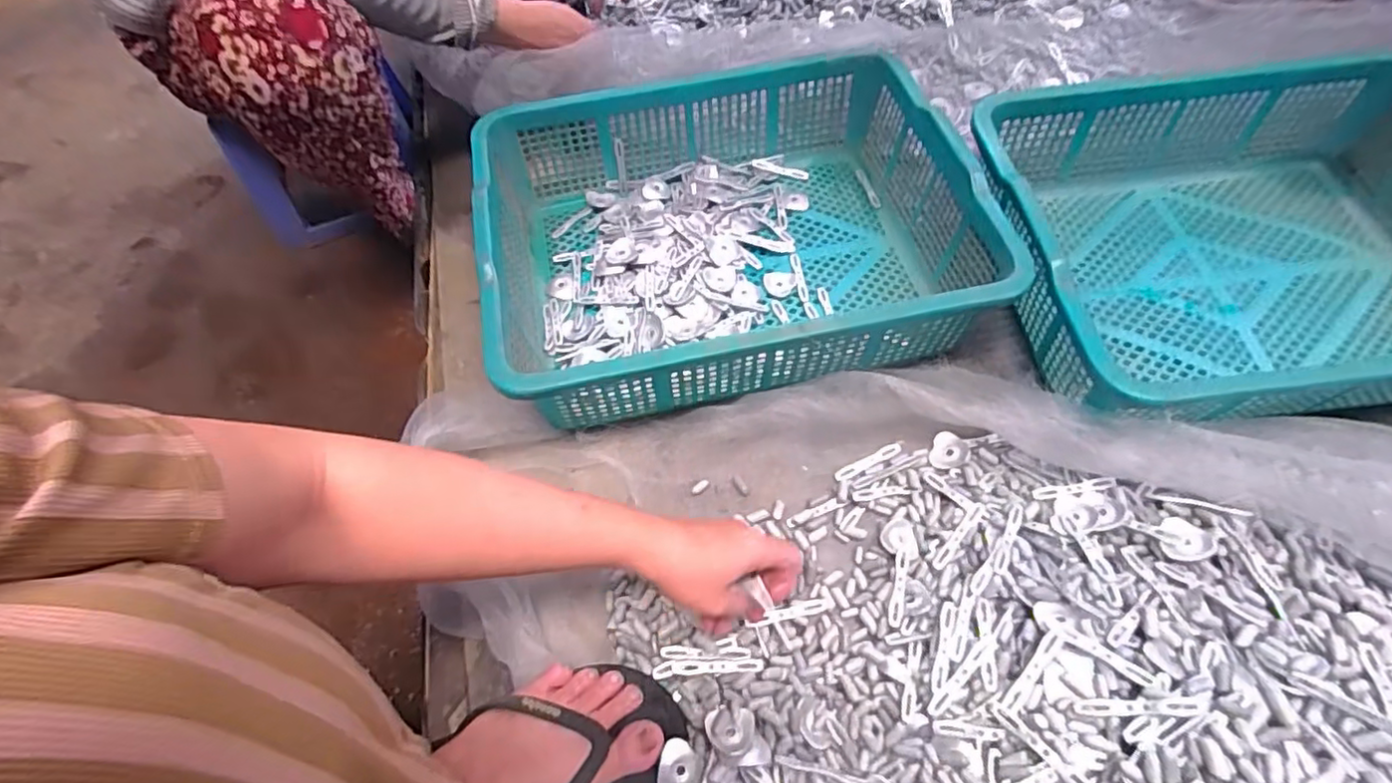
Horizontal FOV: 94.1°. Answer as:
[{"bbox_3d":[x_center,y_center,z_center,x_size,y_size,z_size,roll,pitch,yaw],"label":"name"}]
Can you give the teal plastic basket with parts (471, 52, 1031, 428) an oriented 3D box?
[{"bbox_3d":[0.032,-0.163,0.674,0.467,0.127,0.368,-12,58,-3],"label":"teal plastic basket with parts"}]

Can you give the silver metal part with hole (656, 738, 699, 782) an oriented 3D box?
[{"bbox_3d":[-0.013,0.271,0.465,0.028,0.007,0.035,13,60,12],"label":"silver metal part with hole"}]

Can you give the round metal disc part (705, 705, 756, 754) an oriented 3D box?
[{"bbox_3d":[0.025,0.246,0.471,0.035,0.012,0.030,7,59,9],"label":"round metal disc part"}]

